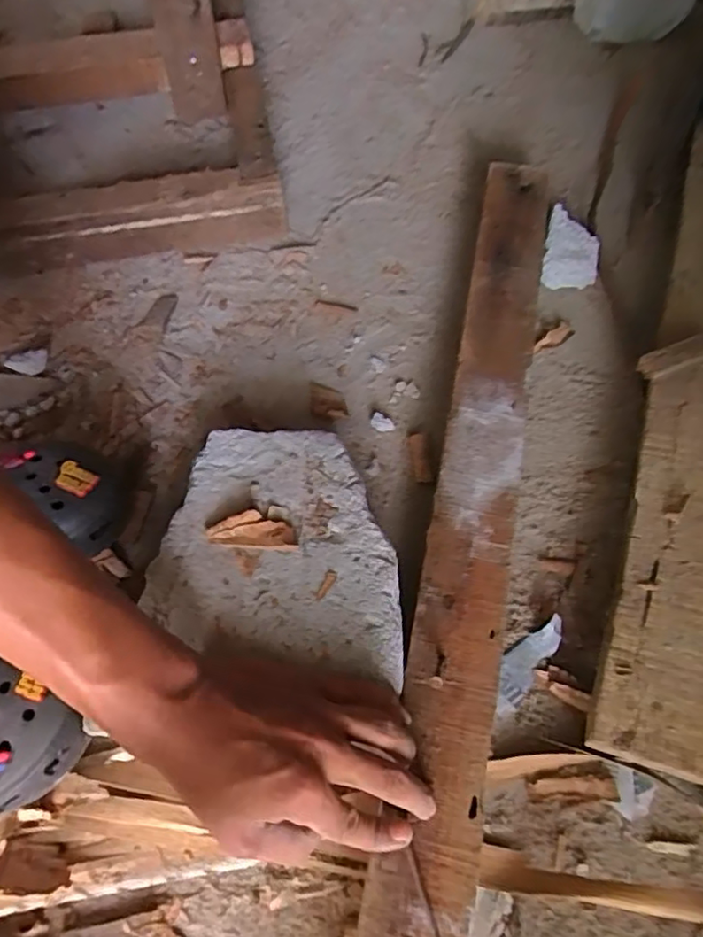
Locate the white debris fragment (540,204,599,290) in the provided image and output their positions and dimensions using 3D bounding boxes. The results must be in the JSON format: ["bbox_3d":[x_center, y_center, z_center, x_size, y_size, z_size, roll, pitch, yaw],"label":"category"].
[{"bbox_3d":[0.208,-0.208,0.569,0.055,0.007,0.076,9,90,-14],"label":"white debris fragment"}]

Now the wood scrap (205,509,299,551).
[{"bbox_3d":[-0.065,0.041,0.394,0.057,0.005,0.024,3,84,-1],"label":"wood scrap"}]

